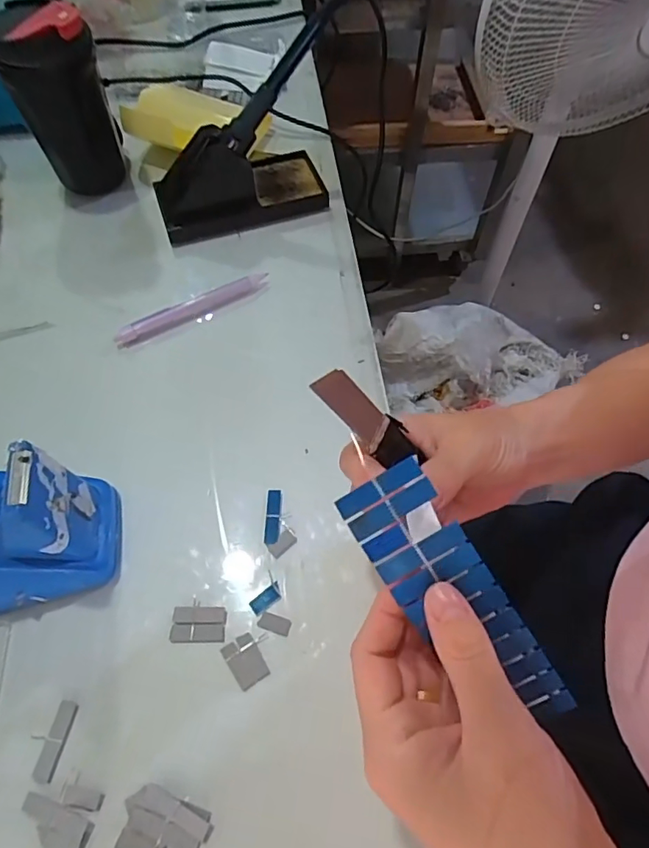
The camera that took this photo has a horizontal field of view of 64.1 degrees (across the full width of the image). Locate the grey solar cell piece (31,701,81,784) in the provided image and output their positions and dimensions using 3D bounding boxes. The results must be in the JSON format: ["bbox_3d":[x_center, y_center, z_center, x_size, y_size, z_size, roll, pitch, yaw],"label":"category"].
[{"bbox_3d":[-0.154,0.181,0.295,0.011,0.004,0.040,9,60,5],"label":"grey solar cell piece"}]

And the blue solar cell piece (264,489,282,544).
[{"bbox_3d":[-0.036,0.063,0.360,0.010,0.004,0.038,2,60,0],"label":"blue solar cell piece"}]

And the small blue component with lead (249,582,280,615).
[{"bbox_3d":[-0.037,0.112,0.333,0.022,0.004,0.010,-36,67,-19],"label":"small blue component with lead"}]

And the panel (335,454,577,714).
[{"bbox_3d":[0.053,0.074,0.214,0.038,0.007,0.120,-33,90,3],"label":"panel"}]

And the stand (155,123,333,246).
[{"bbox_3d":[-0.081,-0.236,0.496,0.162,0.067,0.079,-22,63,-13],"label":"stand"}]

